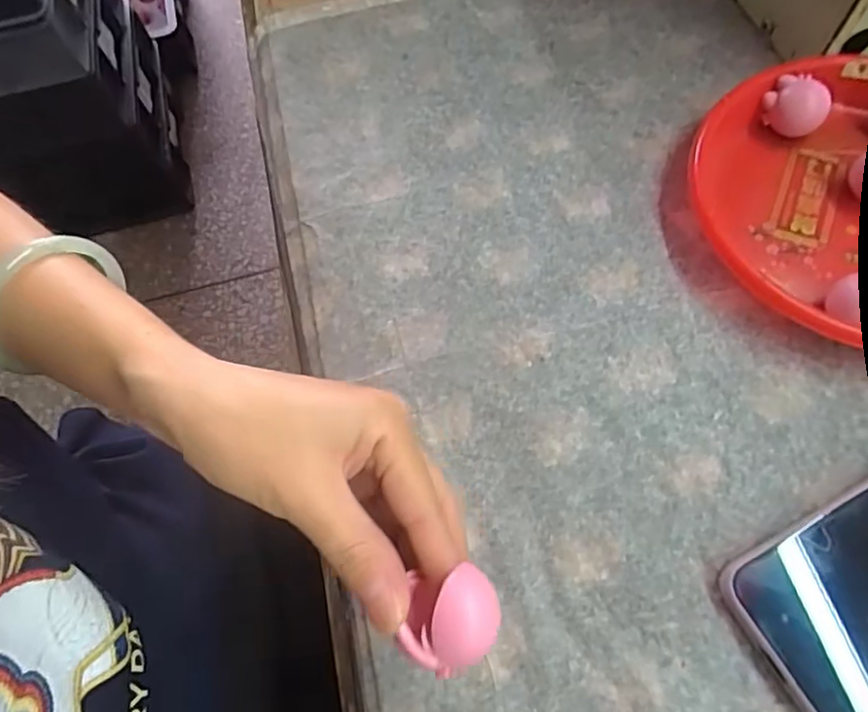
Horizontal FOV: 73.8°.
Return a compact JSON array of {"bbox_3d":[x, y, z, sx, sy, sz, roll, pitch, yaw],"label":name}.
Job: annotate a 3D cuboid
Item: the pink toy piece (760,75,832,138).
[{"bbox_3d":[0.201,-0.138,0.324,0.023,0.024,0.031,-41,71,-13],"label":"pink toy piece"}]

